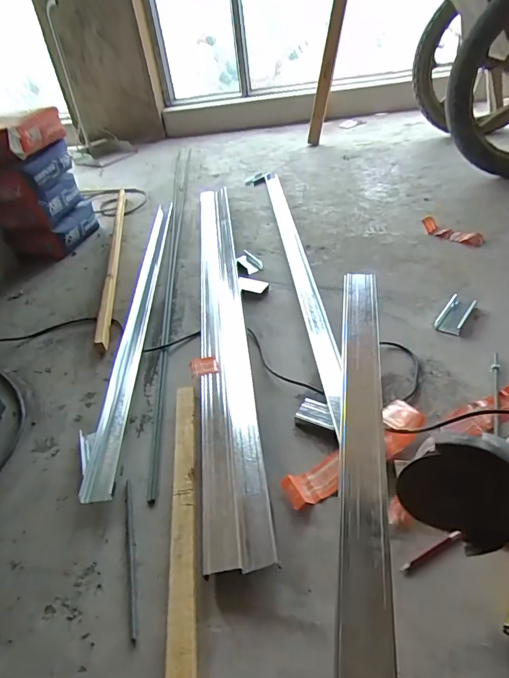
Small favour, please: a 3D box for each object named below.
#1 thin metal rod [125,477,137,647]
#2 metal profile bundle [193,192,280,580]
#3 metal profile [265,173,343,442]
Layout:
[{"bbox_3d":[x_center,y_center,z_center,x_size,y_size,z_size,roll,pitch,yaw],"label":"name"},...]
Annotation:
[{"bbox_3d":[-0.175,0.296,0.581,0.009,0.004,0.222,-14,40,-9],"label":"thin metal rod"},{"bbox_3d":[-0.086,-0.116,1.040,0.103,0.031,1.319,-8,40,-1],"label":"metal profile bundle"},{"bbox_3d":[0.113,-0.257,1.219,0.053,0.048,1.263,-7,40,0],"label":"metal profile"}]

